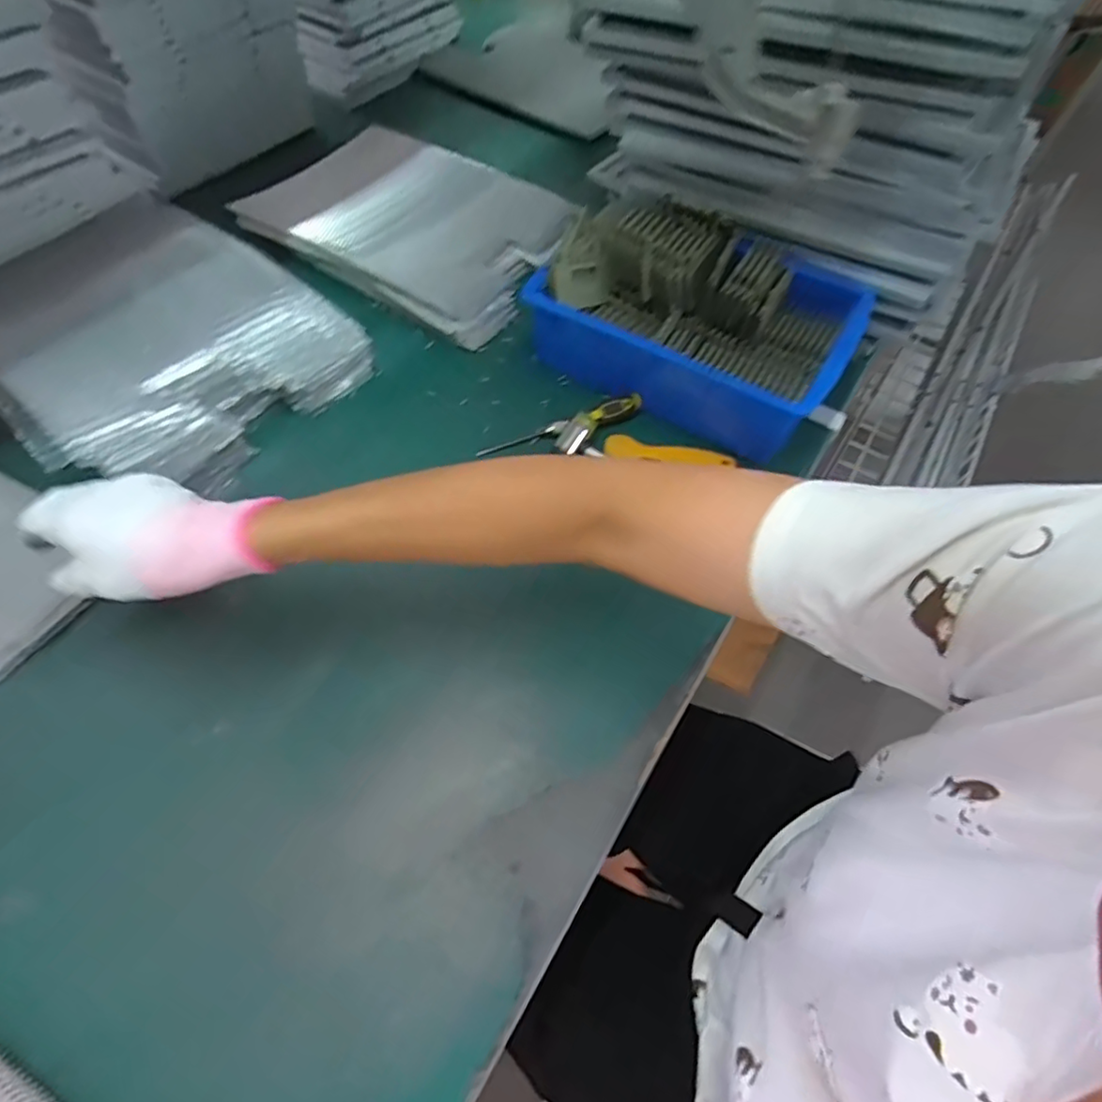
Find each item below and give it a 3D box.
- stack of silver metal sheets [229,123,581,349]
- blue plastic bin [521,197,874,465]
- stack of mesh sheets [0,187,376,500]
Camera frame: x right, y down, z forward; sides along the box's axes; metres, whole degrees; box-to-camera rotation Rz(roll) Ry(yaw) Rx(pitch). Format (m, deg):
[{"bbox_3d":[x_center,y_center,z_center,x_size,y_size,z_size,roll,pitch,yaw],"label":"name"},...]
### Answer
[{"bbox_3d":[-0.156,-0.408,0.735,0.349,0.057,0.279,30,61,14],"label":"stack of silver metal sheets"},{"bbox_3d":[0.151,-0.235,0.614,0.290,0.111,0.203,31,61,15],"label":"blue plastic bin"},{"bbox_3d":[-0.401,-0.211,0.583,0.338,0.088,0.287,32,62,16],"label":"stack of mesh sheets"}]

